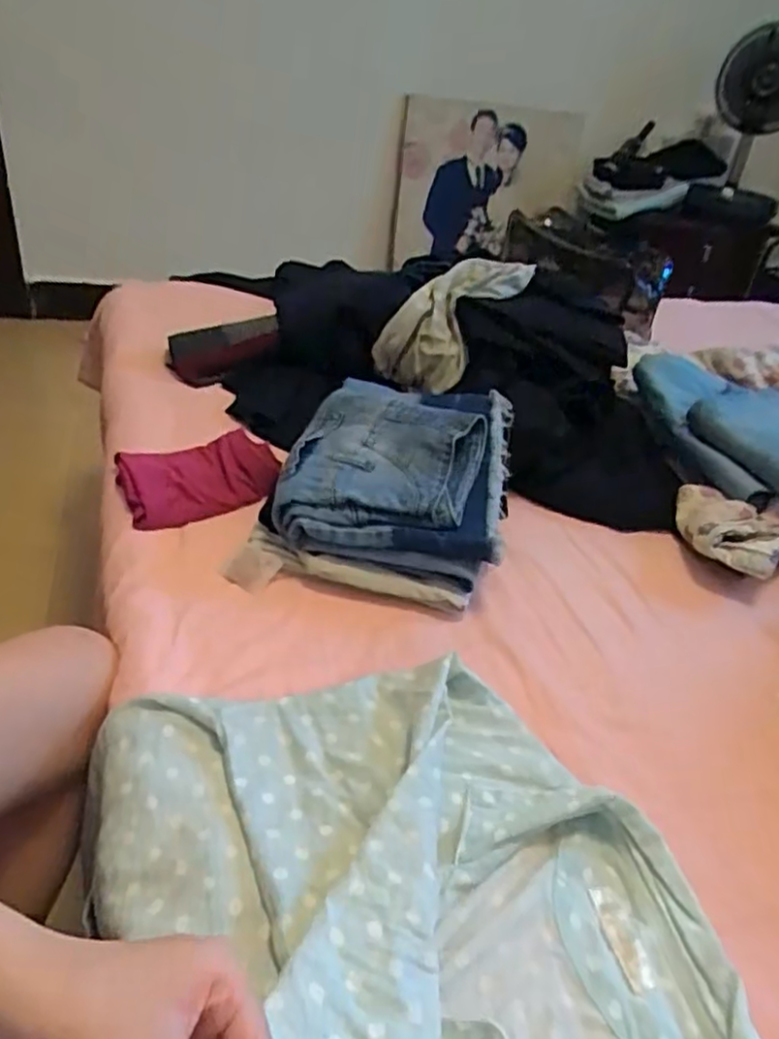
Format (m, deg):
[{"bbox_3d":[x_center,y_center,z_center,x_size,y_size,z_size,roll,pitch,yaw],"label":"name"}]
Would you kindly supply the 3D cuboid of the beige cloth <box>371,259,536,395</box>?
[{"bbox_3d":[0.099,-0.290,0.969,0.110,0.097,0.276,28,64,28],"label":"beige cloth"}]

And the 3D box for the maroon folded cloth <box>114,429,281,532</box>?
[{"bbox_3d":[-0.202,-0.044,0.756,0.153,0.045,0.108,-10,39,-23],"label":"maroon folded cloth"}]

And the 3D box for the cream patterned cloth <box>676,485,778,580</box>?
[{"bbox_3d":[0.369,0.023,0.775,0.137,0.055,0.127,24,38,21],"label":"cream patterned cloth"}]

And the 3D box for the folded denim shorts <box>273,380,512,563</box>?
[{"bbox_3d":[0.011,-0.067,0.726,0.214,0.067,0.260,11,35,4],"label":"folded denim shorts"}]

